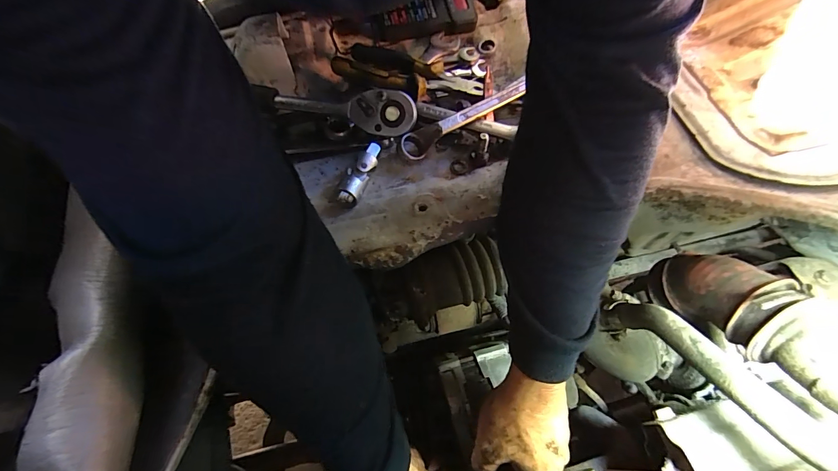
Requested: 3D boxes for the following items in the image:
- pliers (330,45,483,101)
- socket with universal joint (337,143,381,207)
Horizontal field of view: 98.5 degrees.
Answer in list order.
[{"bbox_3d":[-0.010,-0.175,0.394,0.157,0.037,0.069,17,65,11],"label":"pliers"},{"bbox_3d":[-0.055,-0.059,0.343,0.018,0.018,0.070,17,65,11],"label":"socket with universal joint"}]

